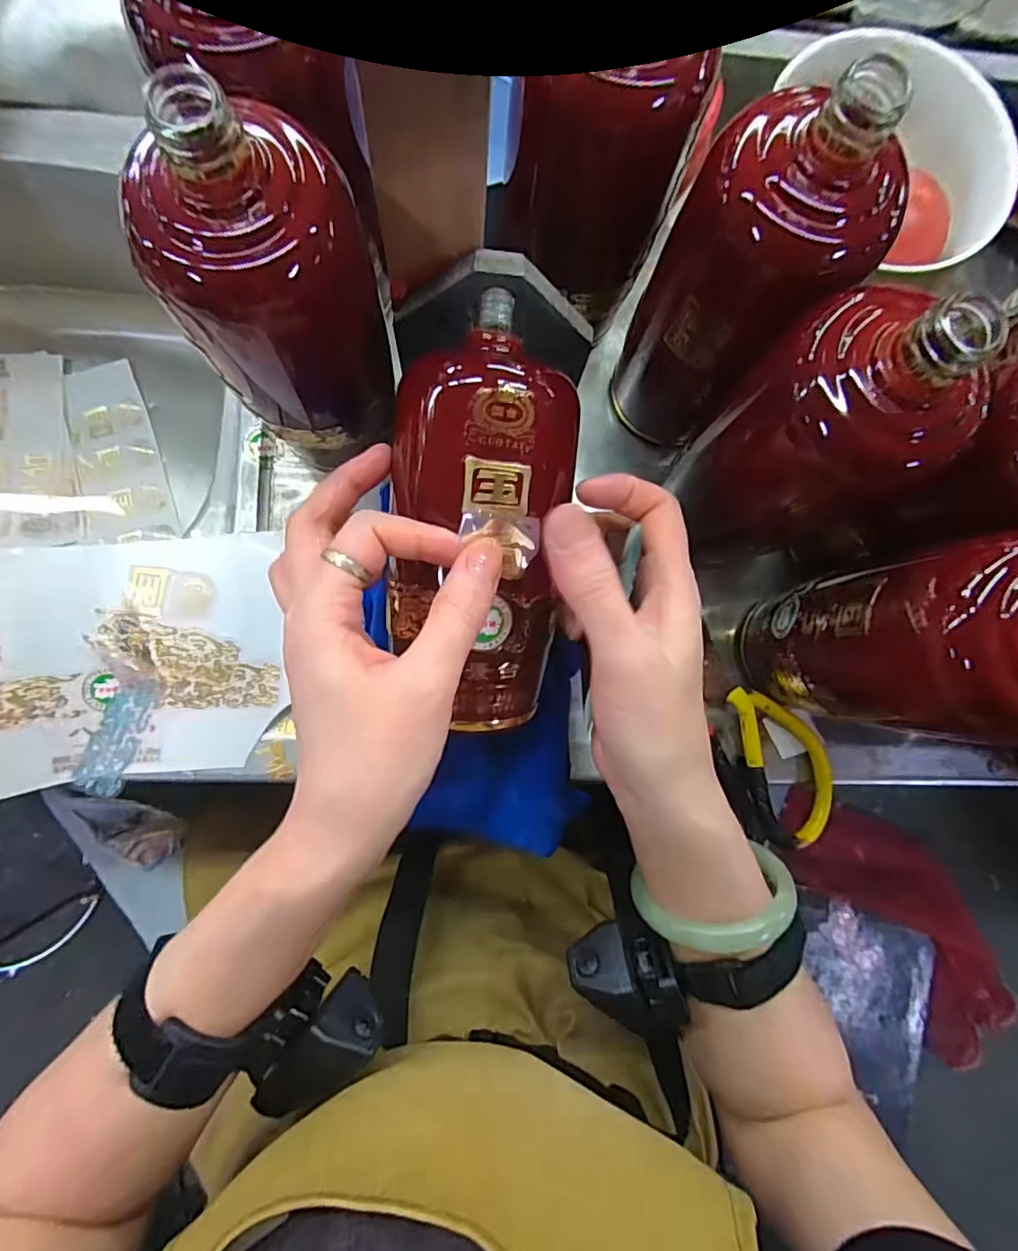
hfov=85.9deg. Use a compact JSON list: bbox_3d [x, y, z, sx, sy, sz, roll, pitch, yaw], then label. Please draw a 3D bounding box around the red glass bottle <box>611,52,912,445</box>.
[{"bbox_3d":[0.104,-0.157,0.271,0.070,0.175,0.076,-40,90,-6],"label":"red glass bottle"}]

